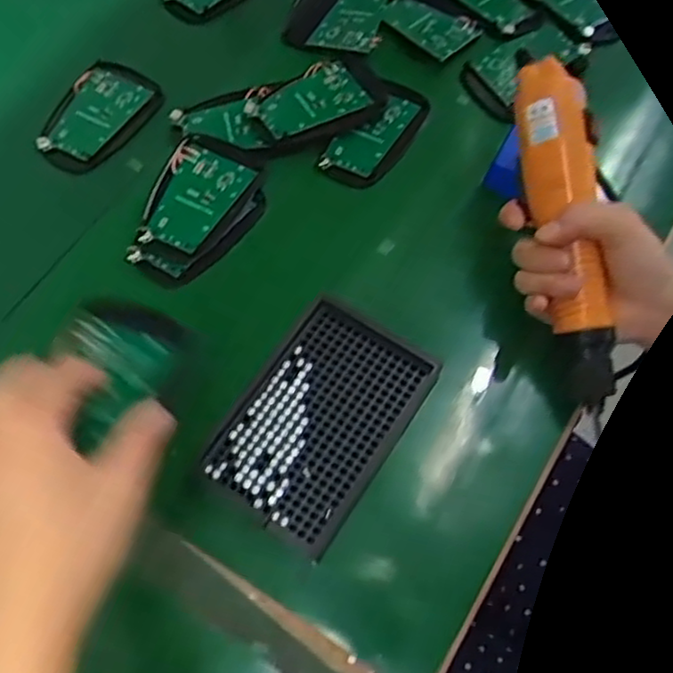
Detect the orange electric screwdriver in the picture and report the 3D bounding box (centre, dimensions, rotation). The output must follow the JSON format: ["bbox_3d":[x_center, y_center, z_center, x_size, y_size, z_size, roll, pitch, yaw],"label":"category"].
[{"bbox_3d":[0.140,-0.086,0.419,0.039,0.042,0.162,-8,84,-6],"label":"orange electric screwdriver"}]

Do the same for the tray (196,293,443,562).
[{"bbox_3d":[-0.009,0.048,0.419,0.089,0.010,0.133,32,70,10],"label":"tray"}]

